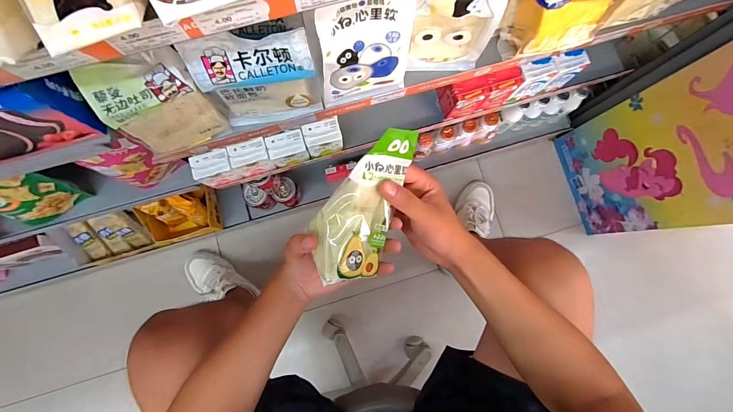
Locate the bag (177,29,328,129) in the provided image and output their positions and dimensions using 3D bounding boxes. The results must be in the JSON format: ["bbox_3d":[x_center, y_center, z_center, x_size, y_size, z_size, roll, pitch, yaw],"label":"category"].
[{"bbox_3d":[-0.126,-0.149,0.406,0.130,0.147,0.035,-9,82,-4],"label":"bag"}]

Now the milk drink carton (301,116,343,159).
[{"bbox_3d":[-0.079,-0.124,0.617,0.066,0.067,0.051,-14,83,-5],"label":"milk drink carton"}]

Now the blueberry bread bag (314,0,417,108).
[{"bbox_3d":[-0.001,-0.185,0.396,0.113,0.146,0.040,-16,83,-5],"label":"blueberry bread bag"}]

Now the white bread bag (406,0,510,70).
[{"bbox_3d":[0.107,-0.228,0.422,0.105,0.156,0.033,3,82,-2],"label":"white bread bag"}]

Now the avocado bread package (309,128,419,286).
[{"bbox_3d":[-0.005,-0.004,0.337,0.072,0.048,0.157,13,107,-34],"label":"avocado bread package"}]

